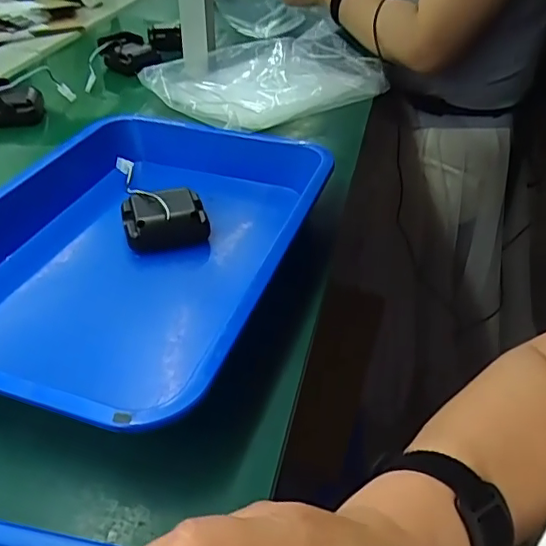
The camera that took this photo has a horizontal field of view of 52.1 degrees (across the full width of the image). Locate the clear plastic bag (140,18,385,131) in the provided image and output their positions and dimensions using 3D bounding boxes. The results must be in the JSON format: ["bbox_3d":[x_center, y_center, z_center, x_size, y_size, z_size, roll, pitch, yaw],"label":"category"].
[{"bbox_3d":[0.004,-0.277,0.776,0.305,0.048,0.232,-26,47,-29],"label":"clear plastic bag"}]

